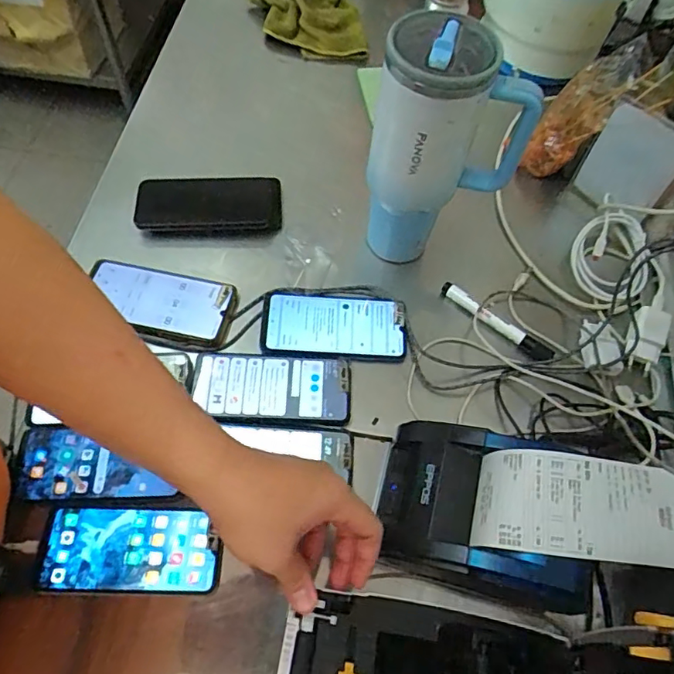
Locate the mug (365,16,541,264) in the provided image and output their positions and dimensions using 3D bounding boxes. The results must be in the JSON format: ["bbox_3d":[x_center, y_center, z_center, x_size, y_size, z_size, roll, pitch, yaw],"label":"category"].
[{"bbox_3d":[0.101,-0.173,0.547,0.140,0.251,0.092,26,64,12],"label":"mug"}]

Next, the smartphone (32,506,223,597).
[{"bbox_3d":[-0.189,0.196,0.494,0.161,0.012,0.072,3,61,0],"label":"smartphone"}]

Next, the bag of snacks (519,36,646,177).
[{"bbox_3d":[0.293,-0.272,0.653,0.033,0.180,0.065,-1,60,-26],"label":"bag of snacks"}]

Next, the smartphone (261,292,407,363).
[{"bbox_3d":[-0.003,-0.012,0.601,0.158,0.009,0.076,3,61,0],"label":"smartphone"}]

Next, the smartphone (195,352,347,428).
[{"bbox_3d":[-0.068,0.055,0.567,0.162,0.011,0.071,3,61,0],"label":"smartphone"}]

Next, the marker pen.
[{"bbox_3d":[0.180,-0.019,0.611,0.142,0.016,0.019,36,66,17],"label":"marker pen"}]

